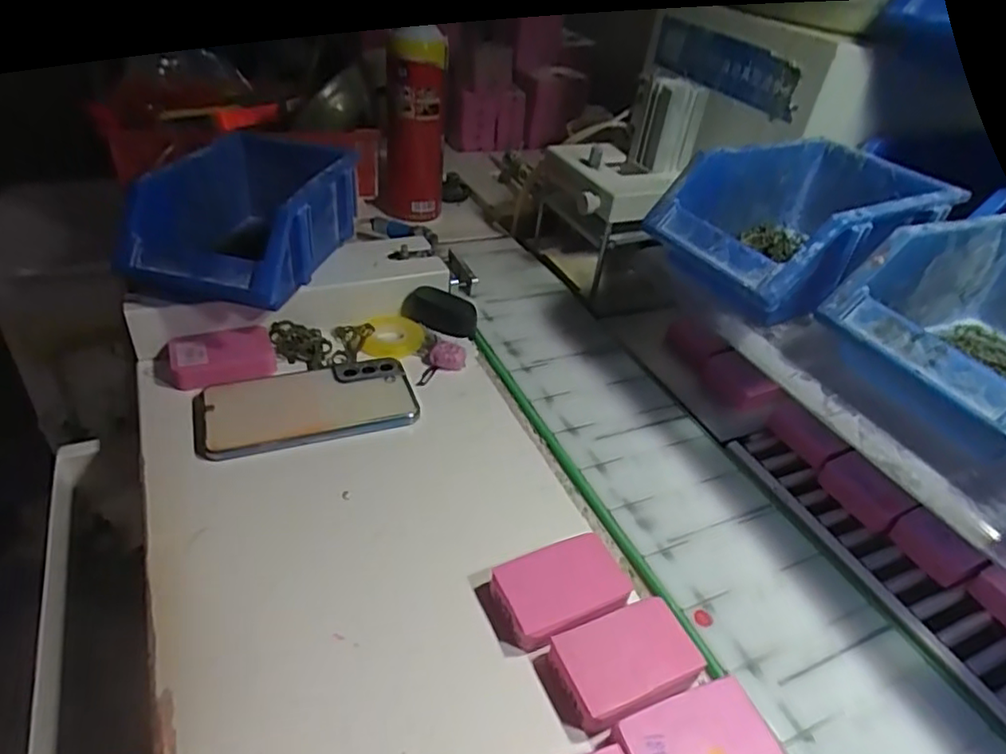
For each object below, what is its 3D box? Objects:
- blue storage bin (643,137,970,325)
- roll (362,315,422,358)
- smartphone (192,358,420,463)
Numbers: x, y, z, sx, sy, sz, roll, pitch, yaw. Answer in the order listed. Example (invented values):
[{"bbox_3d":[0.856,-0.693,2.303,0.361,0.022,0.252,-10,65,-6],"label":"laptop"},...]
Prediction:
[{"bbox_3d":[0.208,-0.107,0.443,0.175,0.071,0.127,-17,45,-27],"label":"blue storage bin"},{"bbox_3d":[-0.092,-0.034,0.533,0.047,0.012,0.050,5,39,-4],"label":"roll"},{"bbox_3d":[-0.142,0.018,0.456,0.149,0.008,0.075,-11,42,-22],"label":"smartphone"}]

